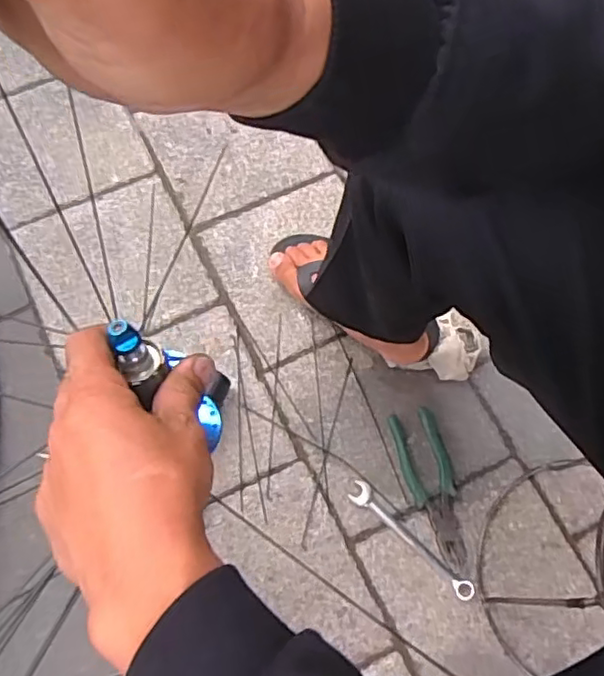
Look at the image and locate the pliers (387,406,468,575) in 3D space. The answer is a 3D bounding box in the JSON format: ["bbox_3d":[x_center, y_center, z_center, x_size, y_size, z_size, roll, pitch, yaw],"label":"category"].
[{"bbox_3d":[0.170,0.191,0.794,0.061,0.012,0.202,-15,70,-7],"label":"pliers"}]

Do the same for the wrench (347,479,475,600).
[{"bbox_3d":[0.137,0.252,0.780,0.191,0.013,0.028,41,73,13],"label":"wrench"}]

